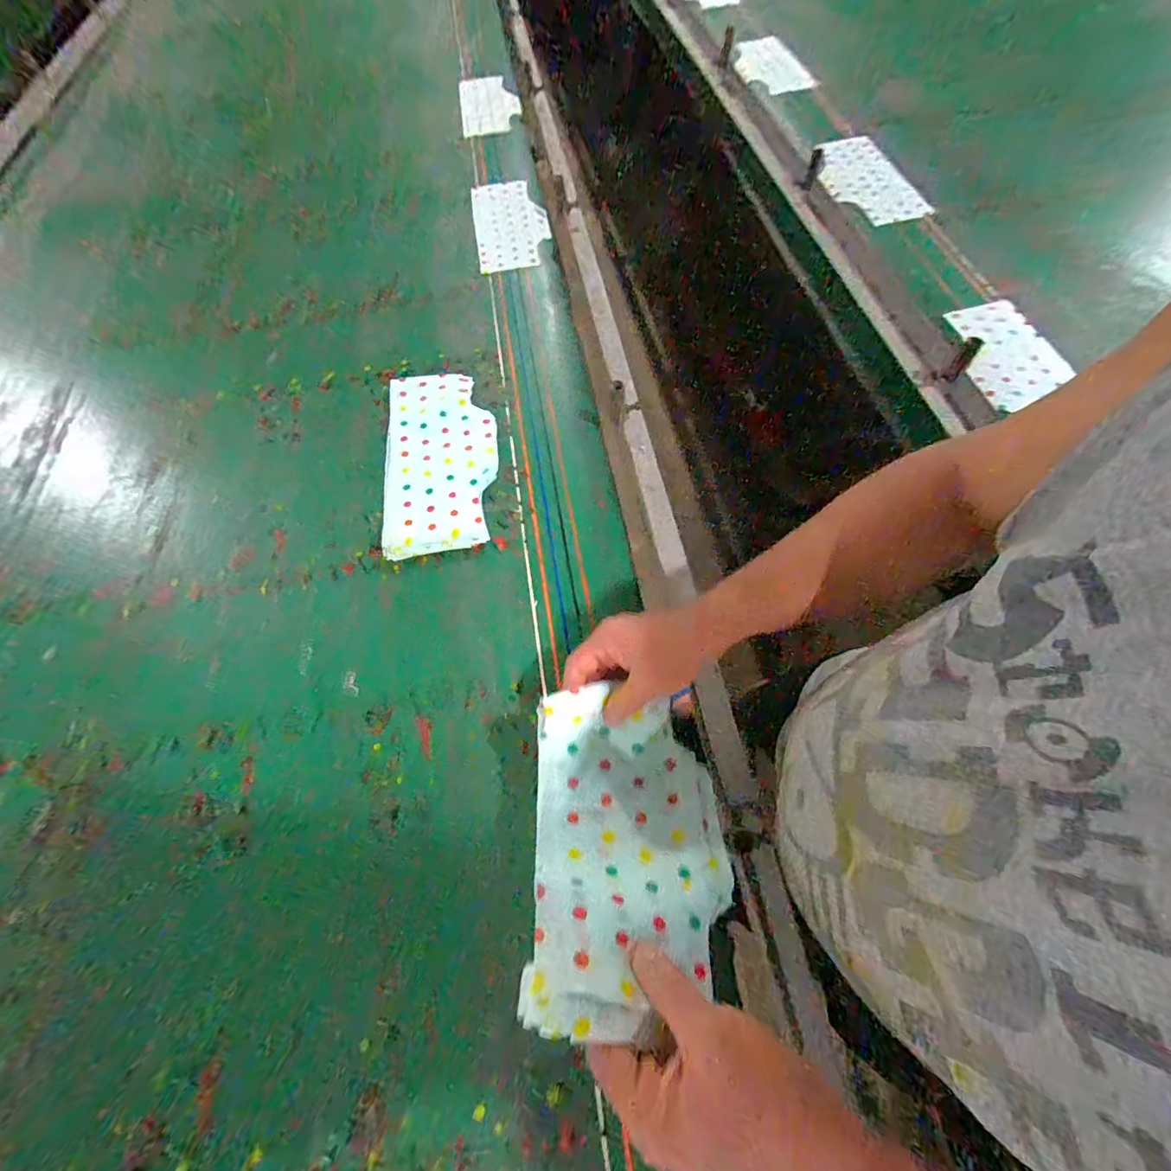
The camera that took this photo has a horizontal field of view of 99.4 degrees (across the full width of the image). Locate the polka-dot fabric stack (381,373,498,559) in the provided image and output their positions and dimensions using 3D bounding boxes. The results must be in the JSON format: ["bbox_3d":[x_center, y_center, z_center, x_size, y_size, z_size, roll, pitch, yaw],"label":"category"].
[{"bbox_3d":[-0.191,-0.171,0.661,0.145,0.028,0.287,-7,64,0],"label":"polka-dot fabric stack"}]

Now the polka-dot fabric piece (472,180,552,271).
[{"bbox_3d":[-0.139,-0.682,0.929,0.132,0.015,0.303,-10,64,-2],"label":"polka-dot fabric piece"}]

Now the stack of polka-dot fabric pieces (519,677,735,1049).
[{"bbox_3d":[0.033,0.181,0.375,0.144,0.098,0.213,-3,62,1],"label":"stack of polka-dot fabric pieces"}]

